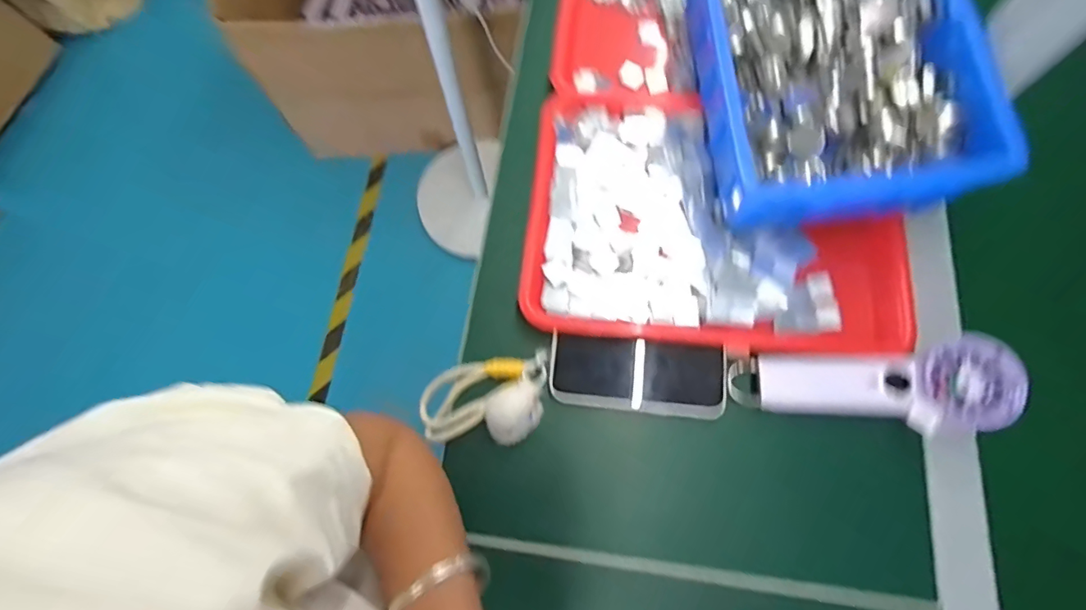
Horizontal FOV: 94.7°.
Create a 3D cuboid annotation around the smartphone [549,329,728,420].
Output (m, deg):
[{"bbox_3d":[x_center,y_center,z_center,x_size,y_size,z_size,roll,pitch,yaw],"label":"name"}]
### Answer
[{"bbox_3d":[0.082,0.061,0.437,0.149,0.013,0.062,5,73,4],"label":"smartphone"}]

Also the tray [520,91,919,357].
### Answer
[{"bbox_3d":[0.158,-0.084,0.474,0.330,0.026,0.249,6,73,4],"label":"tray"}]

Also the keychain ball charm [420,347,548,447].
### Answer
[{"bbox_3d":[-0.054,0.082,0.431,0.116,0.047,0.076,-3,73,1],"label":"keychain ball charm"}]

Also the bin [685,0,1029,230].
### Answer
[{"bbox_3d":[0.248,-0.226,0.457,0.206,0.092,0.293,-3,73,1],"label":"bin"}]

